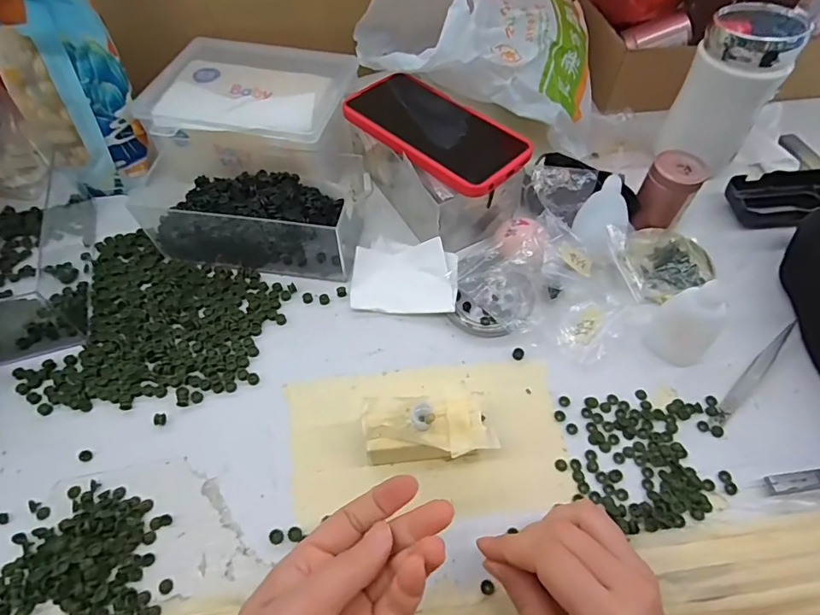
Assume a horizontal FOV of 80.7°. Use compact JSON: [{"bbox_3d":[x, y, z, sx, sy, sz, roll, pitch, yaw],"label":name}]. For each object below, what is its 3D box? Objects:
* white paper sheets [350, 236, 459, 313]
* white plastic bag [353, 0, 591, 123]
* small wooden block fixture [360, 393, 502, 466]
[{"bbox_3d":[-0.004,-0.032,0.416,0.089,0.025,0.071,5,58,3],"label":"white paper sheets"},{"bbox_3d":[0.065,-0.284,0.481,0.237,0.119,0.187,1,55,1],"label":"white plastic bag"},{"bbox_3d":[0.012,0.085,0.332,0.090,0.040,0.047,-4,58,-2],"label":"small wooden block fixture"}]

